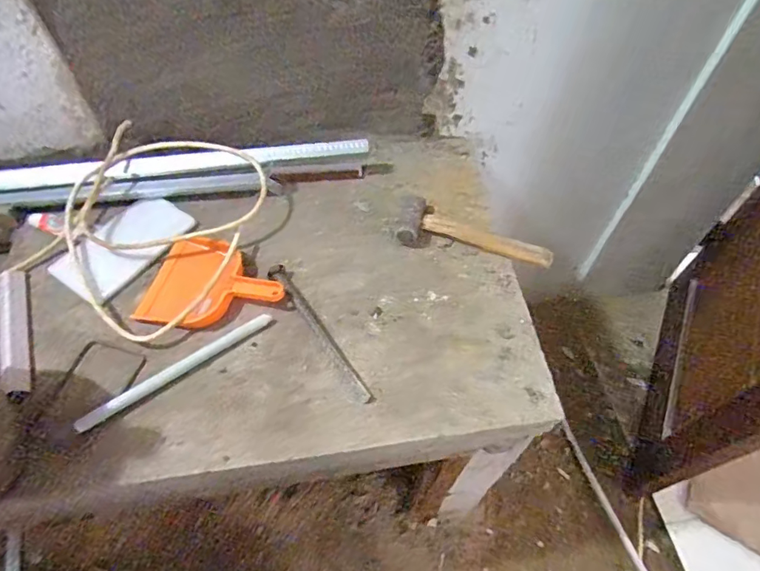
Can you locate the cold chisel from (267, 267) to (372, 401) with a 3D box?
[{"bbox_3d":[-0.094,0.065,0.715,0.025,0.017,0.262,-29,61,-20],"label":"cold chisel"}]

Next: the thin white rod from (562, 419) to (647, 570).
[{"bbox_3d":[0.569,0.535,1.241,0.023,0.011,0.390,-14,57,-11],"label":"thin white rod"}]

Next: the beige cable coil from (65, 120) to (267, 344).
[{"bbox_3d":[-0.372,-0.112,0.771,0.307,0.067,0.360,20,57,11],"label":"beige cable coil"}]

